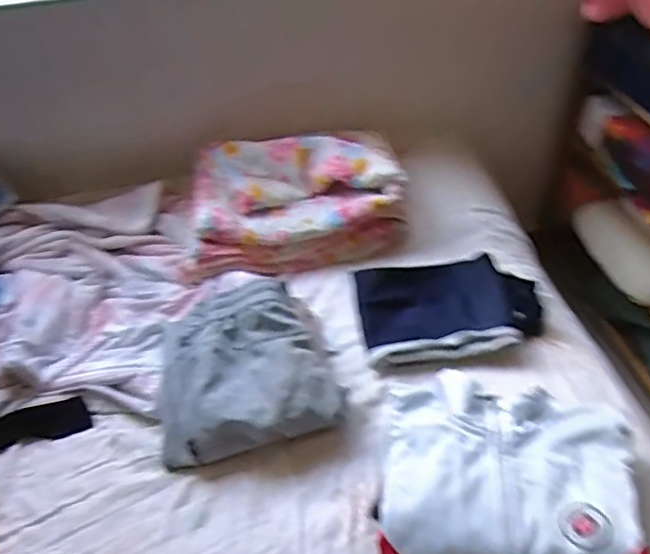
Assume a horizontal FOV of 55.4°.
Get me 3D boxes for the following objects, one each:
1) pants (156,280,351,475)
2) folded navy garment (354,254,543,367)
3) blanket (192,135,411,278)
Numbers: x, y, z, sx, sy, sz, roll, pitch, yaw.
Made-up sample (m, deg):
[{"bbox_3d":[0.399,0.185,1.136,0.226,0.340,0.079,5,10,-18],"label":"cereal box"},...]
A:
[{"bbox_3d":[-0.135,0.138,1.004,0.284,0.092,0.272,-11,43,-4],"label":"pants"},{"bbox_3d":[0.224,0.055,1.110,0.313,0.041,0.214,-6,43,2],"label":"folded navy garment"},{"bbox_3d":[-0.059,-0.179,1.284,0.418,0.140,0.328,-8,43,0],"label":"blanket"}]

